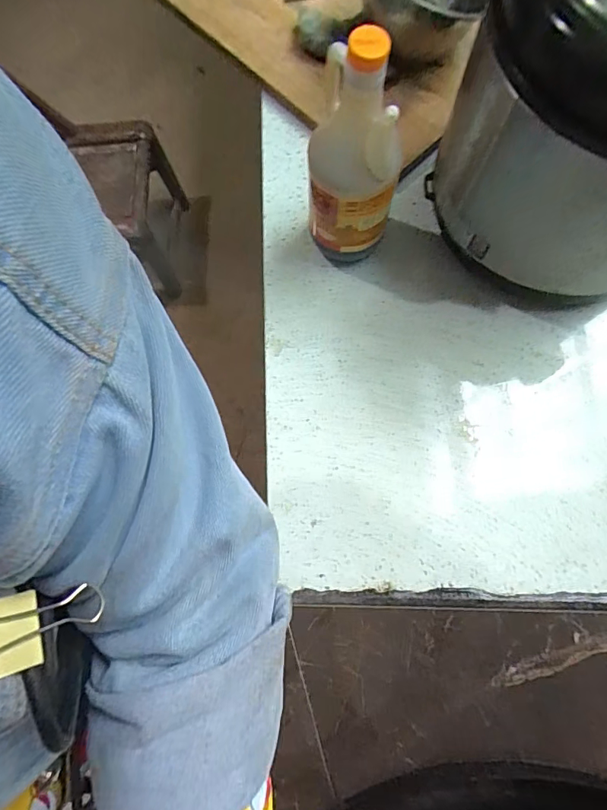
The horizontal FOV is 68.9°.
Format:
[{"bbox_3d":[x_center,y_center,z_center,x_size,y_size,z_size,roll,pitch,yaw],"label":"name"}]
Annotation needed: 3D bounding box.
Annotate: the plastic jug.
[{"bbox_3d":[0.041,-0.219,0.409,0.074,0.216,0.092,-1,76,1],"label":"plastic jug"}]

